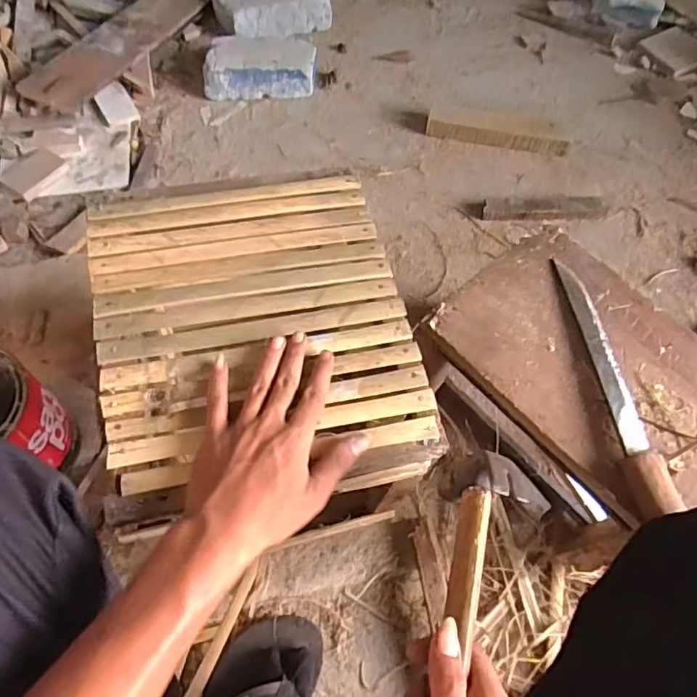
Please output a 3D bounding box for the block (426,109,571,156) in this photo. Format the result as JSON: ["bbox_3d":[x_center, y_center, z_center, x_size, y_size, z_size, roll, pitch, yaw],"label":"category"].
[{"bbox_3d":[0.280,-0.407,1.045,0.265,0.042,0.048,10,61,4],"label":"block"}]

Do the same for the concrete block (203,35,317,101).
[{"bbox_3d":[-0.171,-0.545,1.086,0.213,0.074,0.094,-2,61,-3],"label":"concrete block"}]

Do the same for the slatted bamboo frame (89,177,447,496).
[{"bbox_3d":[-0.080,-0.023,0.495,0.258,0.035,0.296,-12,62,-8],"label":"slatted bamboo frame"}]

